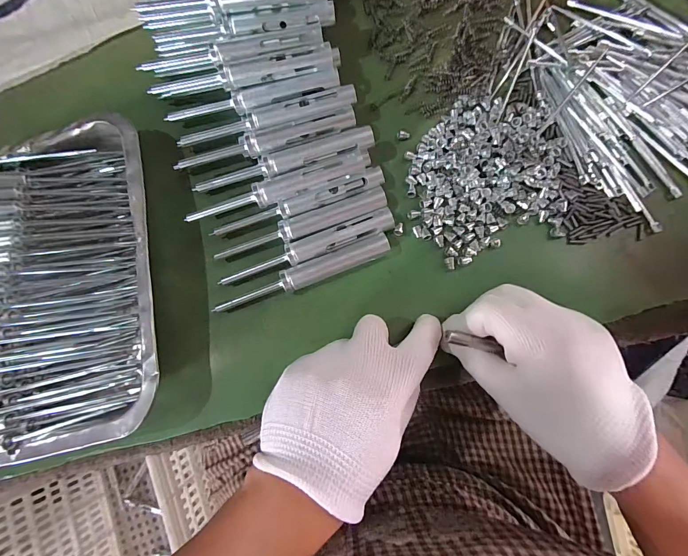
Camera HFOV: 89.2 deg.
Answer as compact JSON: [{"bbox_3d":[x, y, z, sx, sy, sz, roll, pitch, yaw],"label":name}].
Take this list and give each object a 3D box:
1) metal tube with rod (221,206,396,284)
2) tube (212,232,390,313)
[{"bbox_3d":[-0.028,-0.023,0.278,0.141,0.013,0.017,-20,81,1],"label":"metal tube with rod"},{"bbox_3d":[-0.031,-0.002,0.275,0.140,0.015,0.017,-23,81,1],"label":"tube"}]

